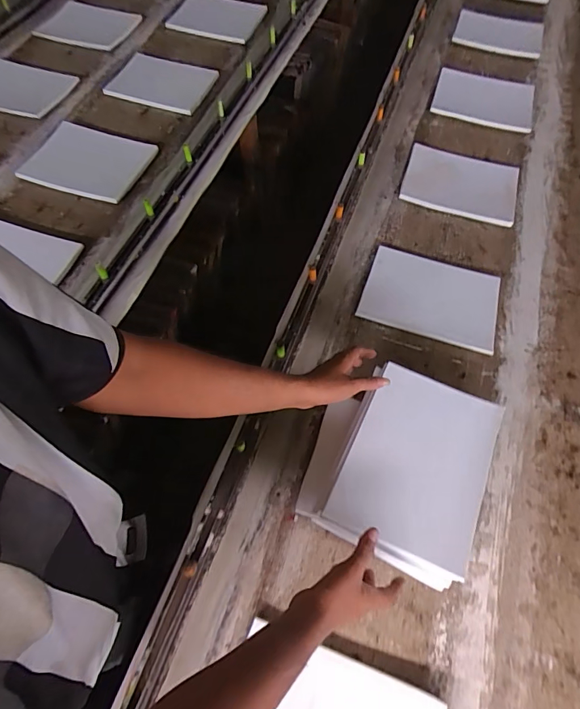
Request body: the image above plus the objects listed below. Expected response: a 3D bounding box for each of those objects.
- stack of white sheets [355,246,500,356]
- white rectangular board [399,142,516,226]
[{"bbox_3d":[0.300,-0.127,0.888,0.273,0.017,0.203,18,63,8],"label":"stack of white sheets"},{"bbox_3d":[0.433,-0.435,1.062,0.278,0.022,0.227,15,63,7],"label":"white rectangular board"}]

